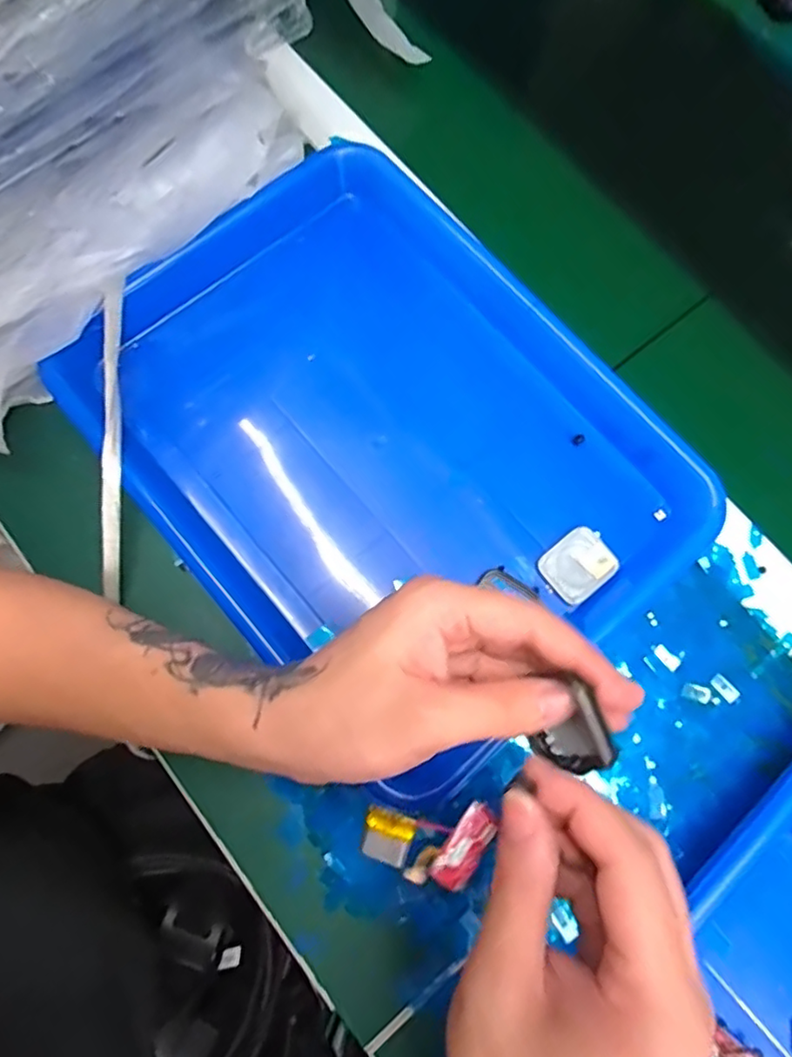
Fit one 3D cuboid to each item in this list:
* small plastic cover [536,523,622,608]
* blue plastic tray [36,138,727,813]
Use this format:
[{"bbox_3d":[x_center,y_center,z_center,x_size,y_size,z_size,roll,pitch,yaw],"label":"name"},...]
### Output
[{"bbox_3d":[0.103,0.021,0.330,0.041,0.006,0.033,-39,80,-10],"label":"small plastic cover"},{"bbox_3d":[-0.009,-0.050,0.337,0.253,0.038,0.326,-40,78,-9],"label":"blue plastic tray"}]

